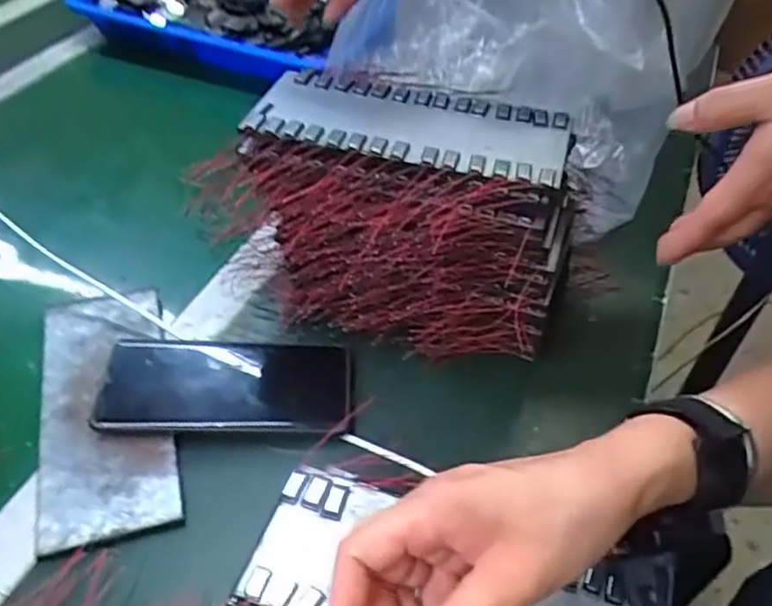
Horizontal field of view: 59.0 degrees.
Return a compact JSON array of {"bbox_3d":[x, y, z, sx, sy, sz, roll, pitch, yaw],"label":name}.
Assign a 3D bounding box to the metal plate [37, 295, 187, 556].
[{"bbox_3d":[-0.189,0.064,0.459,0.081,0.009,0.205,-12,47,-14],"label":"metal plate"}]

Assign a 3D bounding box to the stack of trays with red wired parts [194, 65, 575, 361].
[{"bbox_3d":[0.008,-0.068,0.491,0.239,0.147,0.127,13,46,11],"label":"stack of trays with red wired parts"}]

